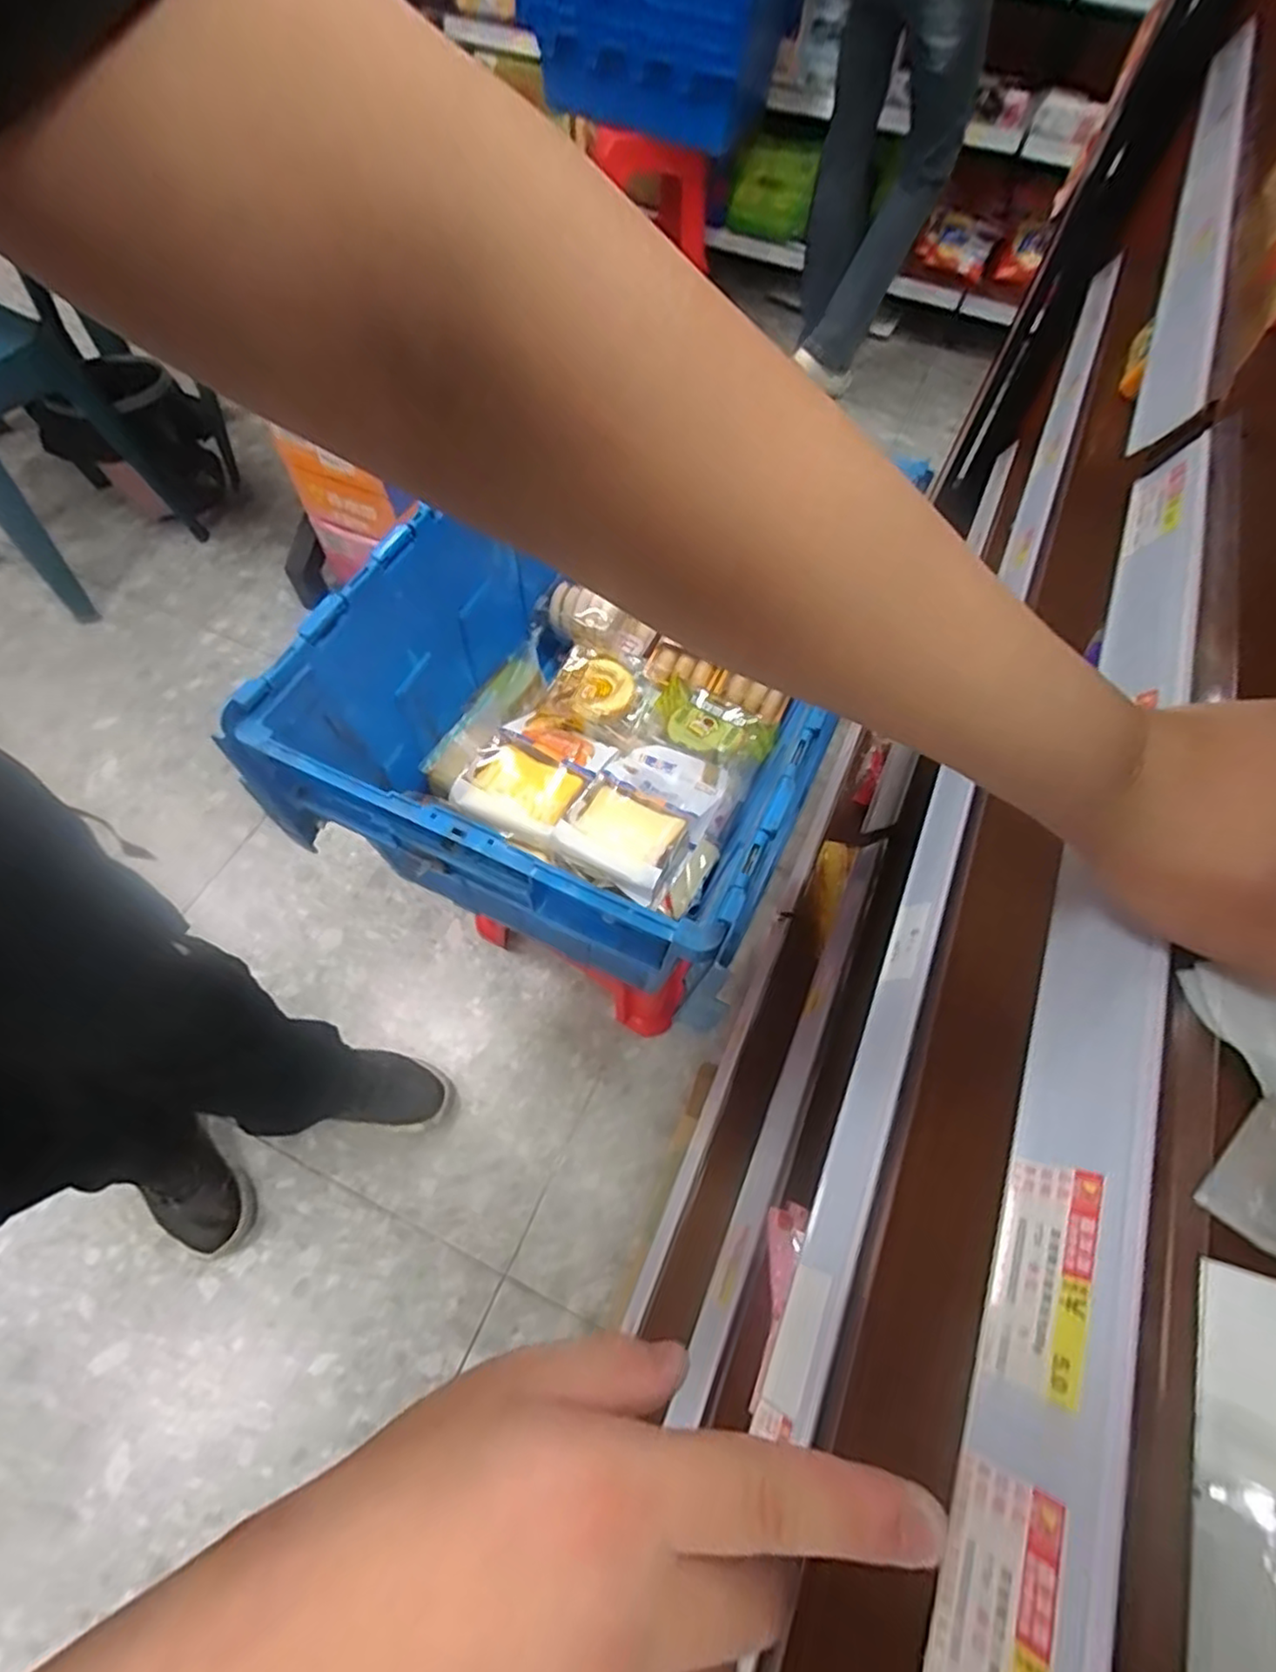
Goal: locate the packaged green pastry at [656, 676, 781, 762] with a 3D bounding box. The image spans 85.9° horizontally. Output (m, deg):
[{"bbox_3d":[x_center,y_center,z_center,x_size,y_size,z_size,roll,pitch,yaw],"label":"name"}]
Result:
[{"bbox_3d":[0.083,-0.131,0.824,0.154,0.031,0.100,32,65,14],"label":"packaged green pastry"}]

